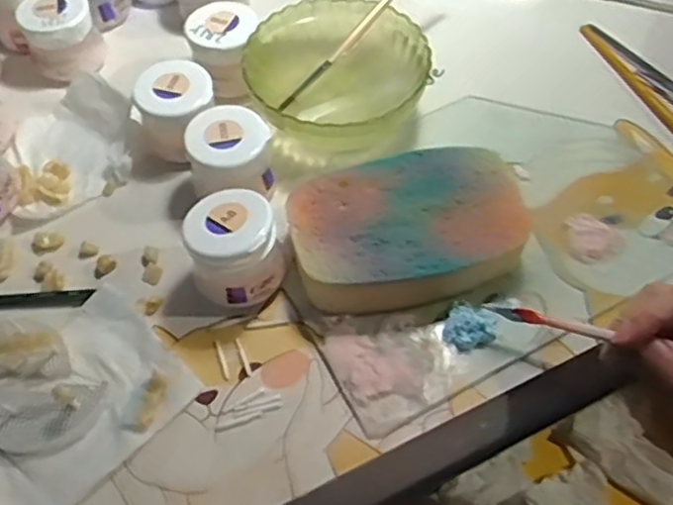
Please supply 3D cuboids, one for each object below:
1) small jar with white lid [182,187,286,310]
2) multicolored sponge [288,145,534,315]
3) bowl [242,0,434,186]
[{"bbox_3d":[-0.058,-0.003,0.397,0.050,0.049,0.050,-1,57,1],"label":"small jar with white lid"},{"bbox_3d":[0.044,-0.012,0.409,0.137,0.032,0.098,-17,58,-9],"label":"multicolored sponge"},{"bbox_3d":[0.002,-0.120,0.481,0.119,0.044,0.122,-1,57,1],"label":"bowl"}]

